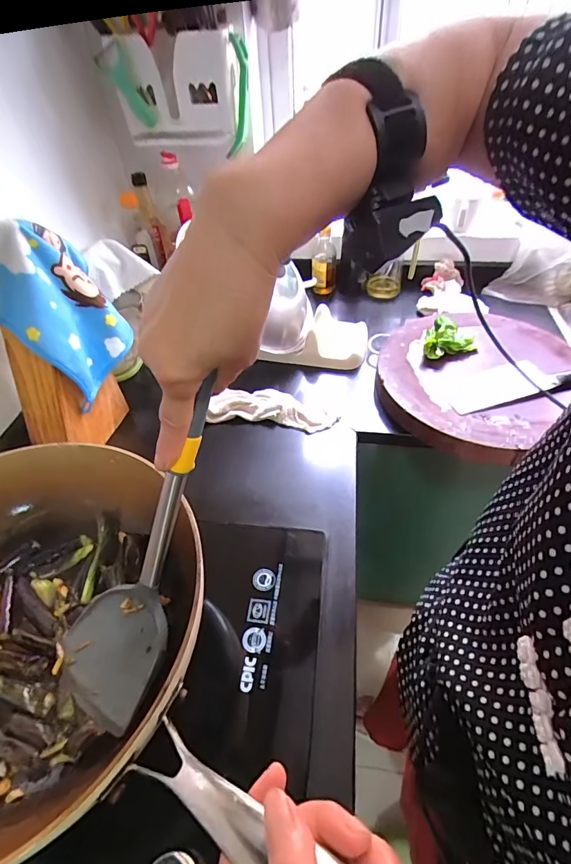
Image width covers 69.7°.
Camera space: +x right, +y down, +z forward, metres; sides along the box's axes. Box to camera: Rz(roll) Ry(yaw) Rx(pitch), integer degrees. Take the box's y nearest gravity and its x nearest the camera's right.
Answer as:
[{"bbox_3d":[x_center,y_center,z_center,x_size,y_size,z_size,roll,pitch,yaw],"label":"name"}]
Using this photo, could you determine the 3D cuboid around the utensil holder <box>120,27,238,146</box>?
[{"bbox_3d":[-0.190,-0.612,0.733,0.199,0.148,0.084,15,49,18],"label":"utensil holder"}]

